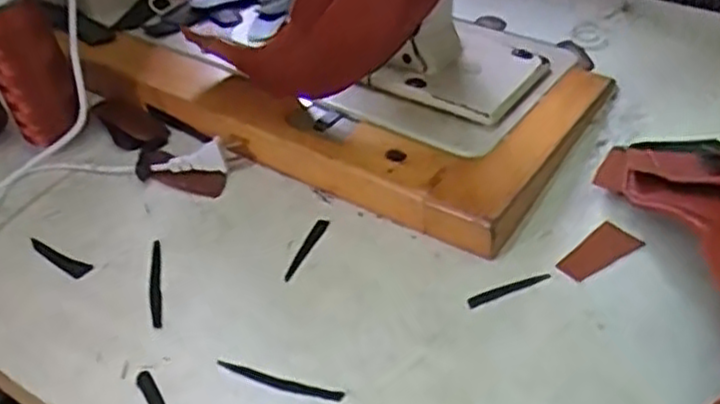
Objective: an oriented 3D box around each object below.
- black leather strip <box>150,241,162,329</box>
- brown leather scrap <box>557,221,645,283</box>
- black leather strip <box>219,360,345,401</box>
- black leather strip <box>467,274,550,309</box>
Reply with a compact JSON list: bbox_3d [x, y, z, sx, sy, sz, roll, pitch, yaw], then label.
[{"bbox_3d":[-0.124,0.050,0.452,0.006,0.007,0.069,-11,45,-7],"label":"black leather strip"},{"bbox_3d":[0.143,0.030,0.442,0.050,0.004,0.026,-31,50,-25],"label":"brown leather scrap"},{"bbox_3d":[-0.043,0.094,0.394,0.071,0.004,0.007,11,46,15],"label":"black leather strip"},{"bbox_3d":[0.086,0.050,0.431,0.052,0.004,0.008,-19,46,-15],"label":"black leather strip"}]

